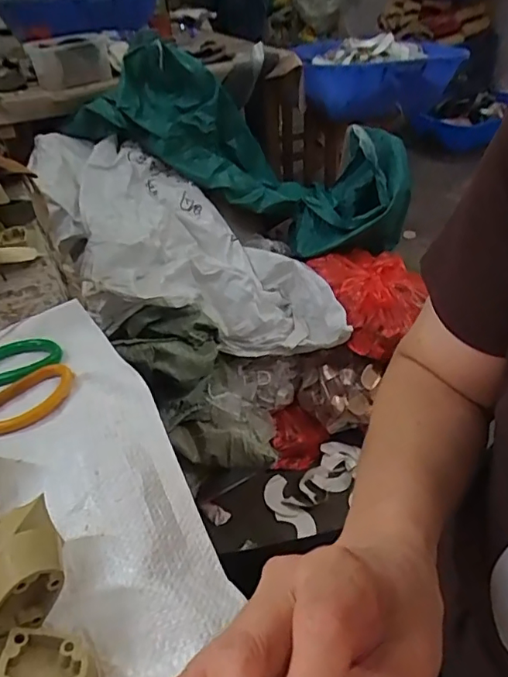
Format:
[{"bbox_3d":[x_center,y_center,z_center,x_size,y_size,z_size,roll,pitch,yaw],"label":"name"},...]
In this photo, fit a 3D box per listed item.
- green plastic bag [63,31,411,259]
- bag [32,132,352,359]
[{"bbox_3d":[0.005,-0.511,1.380,0.817,0.274,0.371,25,41,-1],"label":"green plastic bag"},{"bbox_3d":[-0.153,-0.212,1.168,0.494,0.343,0.625,-19,39,-17],"label":"bag"}]

